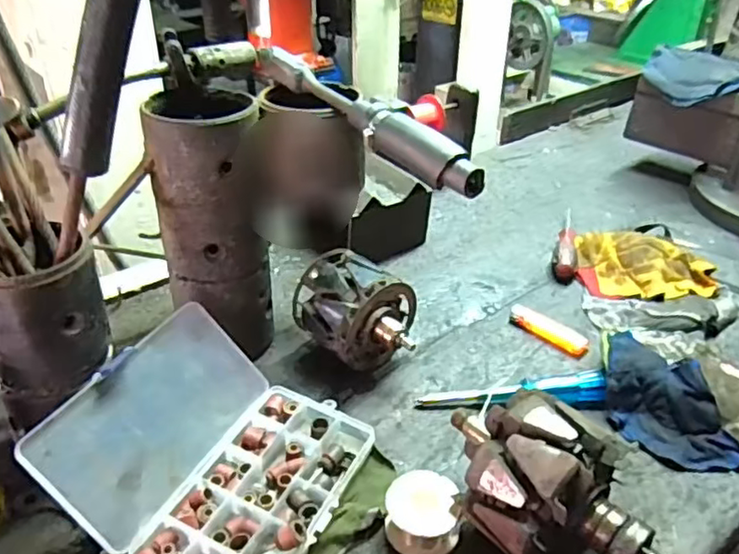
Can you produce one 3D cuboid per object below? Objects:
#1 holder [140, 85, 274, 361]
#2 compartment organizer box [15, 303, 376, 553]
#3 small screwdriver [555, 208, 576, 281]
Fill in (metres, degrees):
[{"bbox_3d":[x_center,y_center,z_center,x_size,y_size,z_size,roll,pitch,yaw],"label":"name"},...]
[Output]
[{"bbox_3d":[-0.133,-0.043,0.540,0.089,0.204,0.093,-7,34,-12],"label":"holder"},{"bbox_3d":[-0.108,0.120,0.448,0.175,0.077,0.176,16,36,21],"label":"compartment organizer box"},{"bbox_3d":[0.238,-0.046,0.763,0.022,0.025,0.141,9,34,13],"label":"small screwdriver"}]

